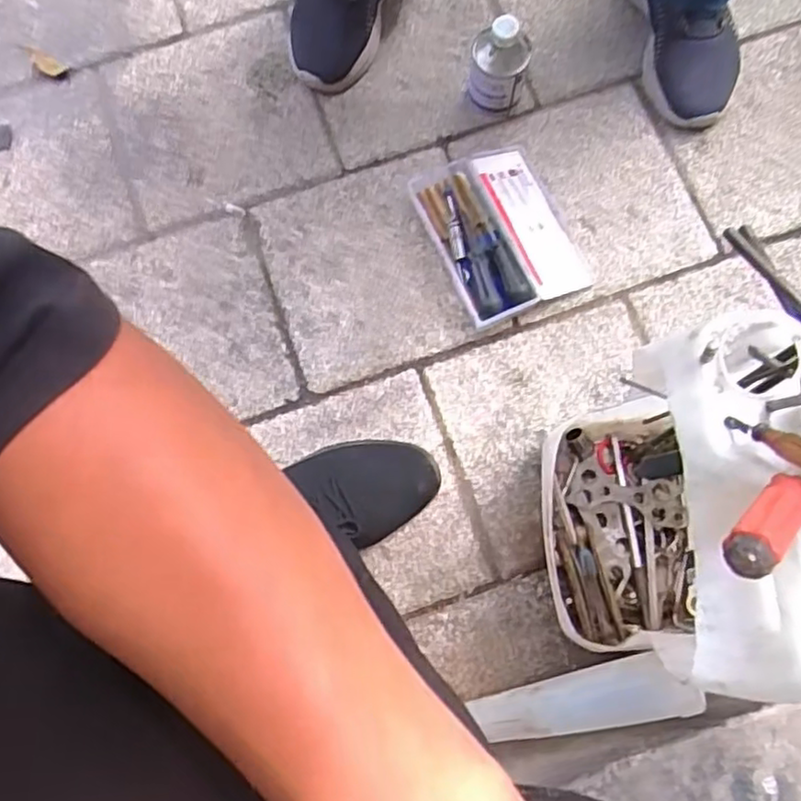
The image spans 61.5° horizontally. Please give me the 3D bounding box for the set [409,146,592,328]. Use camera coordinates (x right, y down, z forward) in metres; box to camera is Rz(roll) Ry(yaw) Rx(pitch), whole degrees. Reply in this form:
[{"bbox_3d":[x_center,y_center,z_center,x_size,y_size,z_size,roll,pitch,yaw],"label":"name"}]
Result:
[{"bbox_3d":[0.115,-0.195,0.775,0.146,0.029,0.196,-24,80,-3],"label":"set"}]

